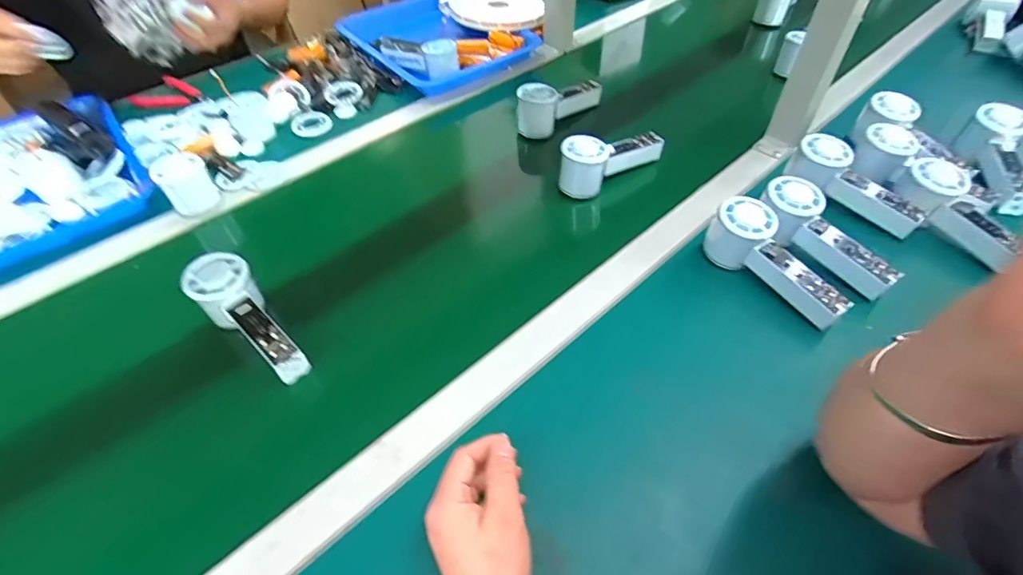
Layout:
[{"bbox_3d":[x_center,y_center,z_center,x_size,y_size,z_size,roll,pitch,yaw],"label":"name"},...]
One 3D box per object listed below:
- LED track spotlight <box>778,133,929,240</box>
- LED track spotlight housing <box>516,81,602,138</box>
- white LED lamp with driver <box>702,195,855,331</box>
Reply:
[{"bbox_3d":[0.407,-0.121,0.585,0.052,0.047,0.156,-37,72,-26],"label":"LED track spotlight"},{"bbox_3d":[0.070,-0.284,0.730,0.052,0.058,0.157,36,59,28],"label":"LED track spotlight housing"},{"bbox_3d":[0.277,-0.026,0.511,0.150,0.070,0.065,36,58,28],"label":"white LED lamp with driver"}]

